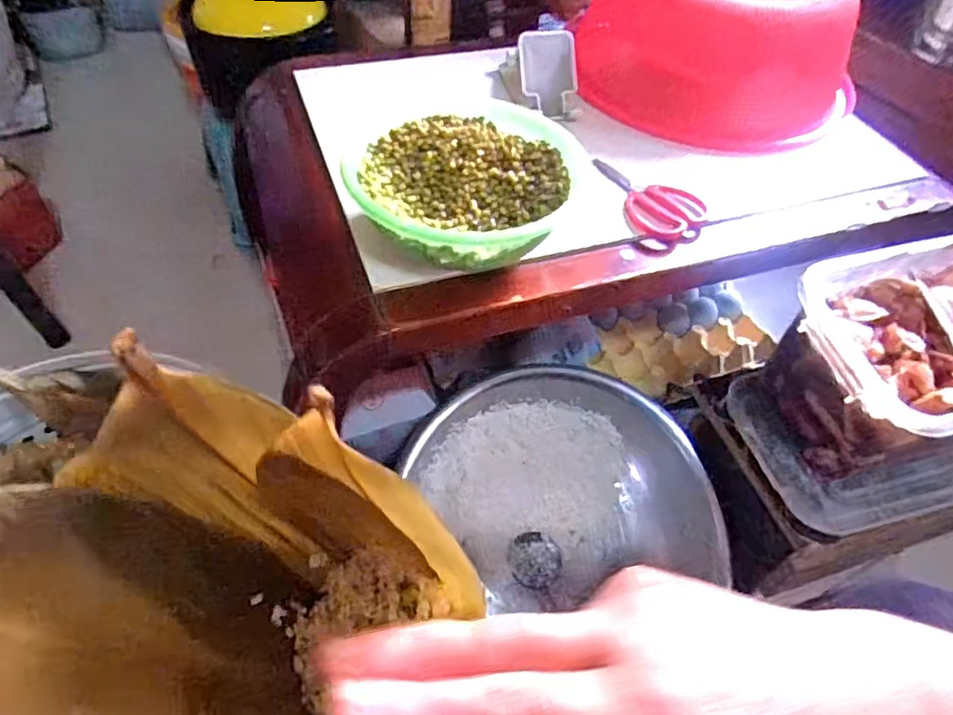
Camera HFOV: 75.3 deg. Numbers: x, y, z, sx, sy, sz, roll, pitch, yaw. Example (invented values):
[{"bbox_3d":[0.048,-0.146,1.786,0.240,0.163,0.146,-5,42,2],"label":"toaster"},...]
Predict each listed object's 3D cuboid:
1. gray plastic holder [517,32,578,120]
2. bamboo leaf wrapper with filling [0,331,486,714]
[{"bbox_3d":[0.086,-0.329,0.719,0.065,0.098,0.018,-9,14,-11],"label":"gray plastic holder"},{"bbox_3d":[-0.053,0.074,0.194,0.099,0.208,0.101,-44,62,-2],"label":"bamboo leaf wrapper with filling"}]

